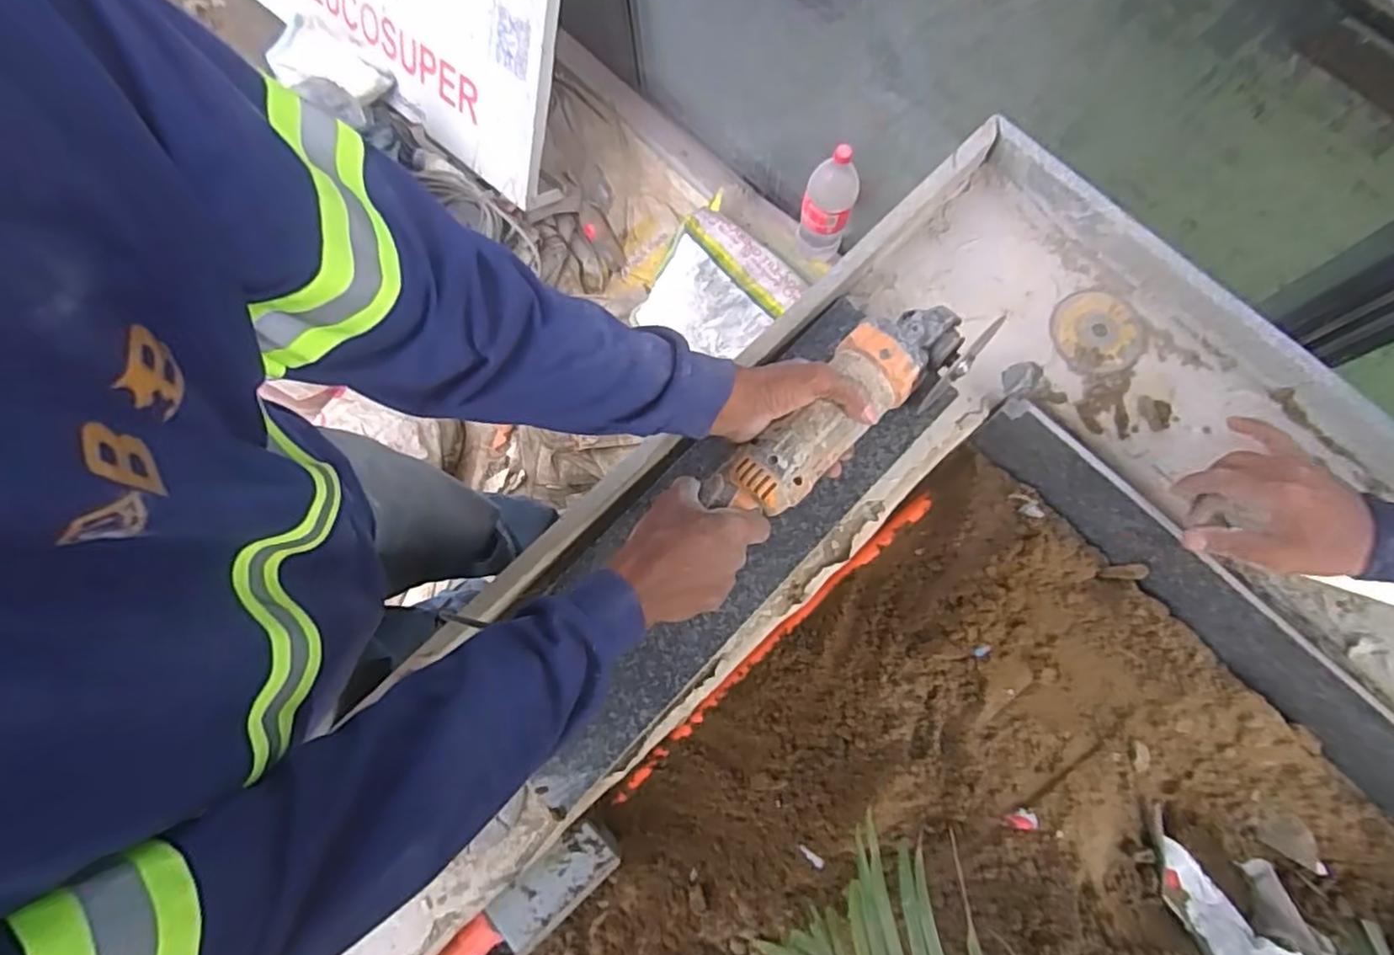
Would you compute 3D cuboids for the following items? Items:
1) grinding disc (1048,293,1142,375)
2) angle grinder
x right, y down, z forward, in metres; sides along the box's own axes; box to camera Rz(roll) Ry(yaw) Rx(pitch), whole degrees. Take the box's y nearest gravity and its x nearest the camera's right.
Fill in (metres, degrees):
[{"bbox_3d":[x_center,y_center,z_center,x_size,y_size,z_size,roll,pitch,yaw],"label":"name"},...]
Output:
[{"bbox_3d":[0.401,-0.144,0.663,0.091,0.006,0.084,0,77,1],"label":"grinding disc"},{"bbox_3d":[0.127,-0.062,0.576,0.284,0.071,0.080,-37,79,-8],"label":"angle grinder"}]

